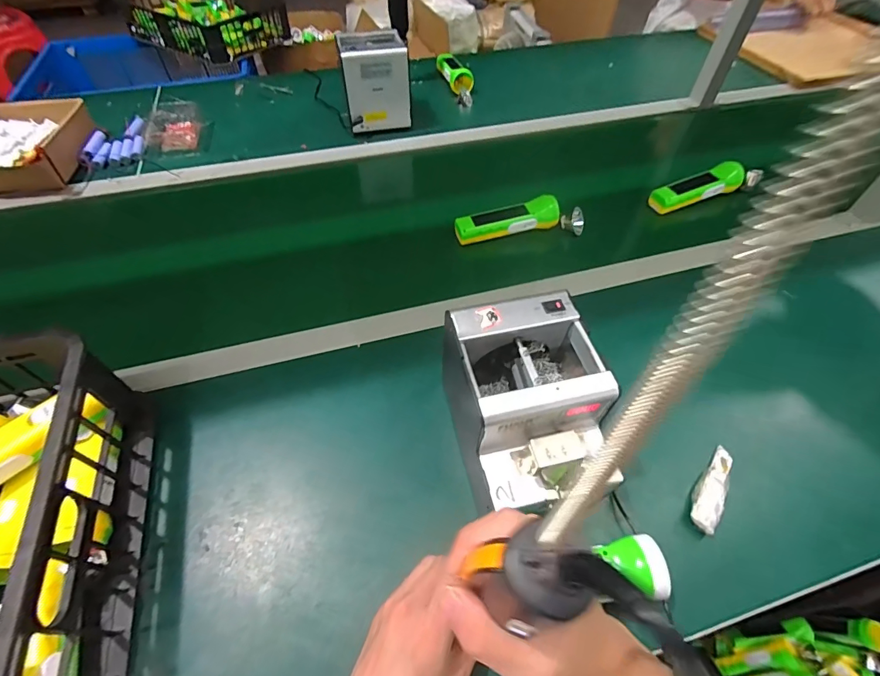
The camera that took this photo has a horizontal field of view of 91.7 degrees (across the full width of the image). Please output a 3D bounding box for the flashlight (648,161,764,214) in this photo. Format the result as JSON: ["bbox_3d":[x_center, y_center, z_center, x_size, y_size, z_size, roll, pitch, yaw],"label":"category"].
[{"bbox_3d":[0.469,-0.272,0.757,0.207,0.043,0.051,-18,56,-13],"label":"flashlight"}]

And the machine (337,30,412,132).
[{"bbox_3d":[-0.129,-0.510,0.860,0.122,0.144,0.123,-10,54,-8],"label":"machine"}]

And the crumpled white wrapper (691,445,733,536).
[{"bbox_3d":[0.291,0.160,0.455,0.028,0.017,0.103,33,60,22],"label":"crumpled white wrapper"}]

